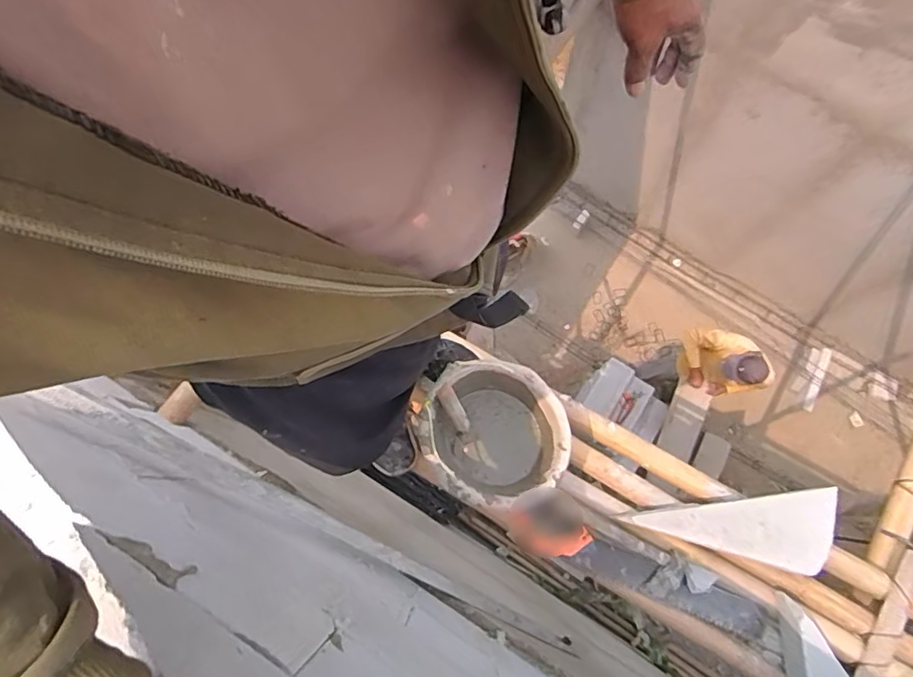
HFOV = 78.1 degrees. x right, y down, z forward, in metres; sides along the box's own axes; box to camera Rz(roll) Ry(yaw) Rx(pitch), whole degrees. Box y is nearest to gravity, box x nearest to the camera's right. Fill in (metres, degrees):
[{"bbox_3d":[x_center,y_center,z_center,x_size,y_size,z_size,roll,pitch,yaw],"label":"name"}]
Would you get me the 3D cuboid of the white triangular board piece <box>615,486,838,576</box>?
[{"bbox_3d":[0.608,0.416,1.185,0.449,0.029,0.159,-6,56,-4],"label":"white triangular board piece"}]

